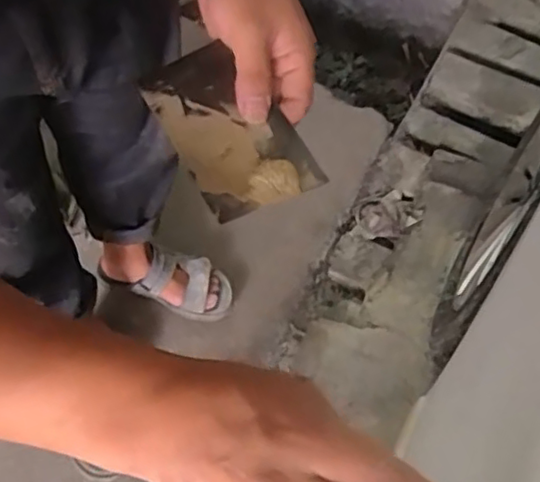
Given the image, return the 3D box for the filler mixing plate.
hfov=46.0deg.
[{"bbox_3d":[-0.030,-0.075,0.416,0.071,0.012,0.133,-31,68,-2],"label":"filler mixing plate"}]

